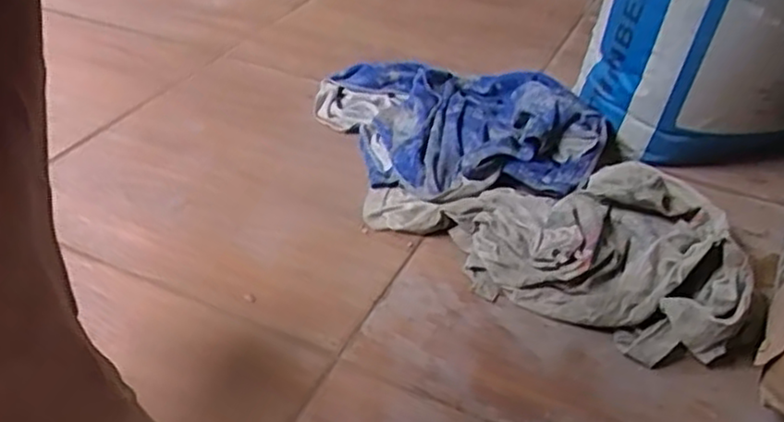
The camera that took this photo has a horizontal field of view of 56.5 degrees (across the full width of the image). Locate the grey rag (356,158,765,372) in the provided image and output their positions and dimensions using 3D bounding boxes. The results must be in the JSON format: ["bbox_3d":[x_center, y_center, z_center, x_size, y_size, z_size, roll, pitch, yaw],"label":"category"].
[{"bbox_3d":[0.140,0.007,0.660,0.339,0.074,0.215,13,38,13],"label":"grey rag"}]

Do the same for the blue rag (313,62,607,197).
[{"bbox_3d":[0.076,-0.100,0.799,0.300,0.075,0.241,2,37,-2],"label":"blue rag"}]

